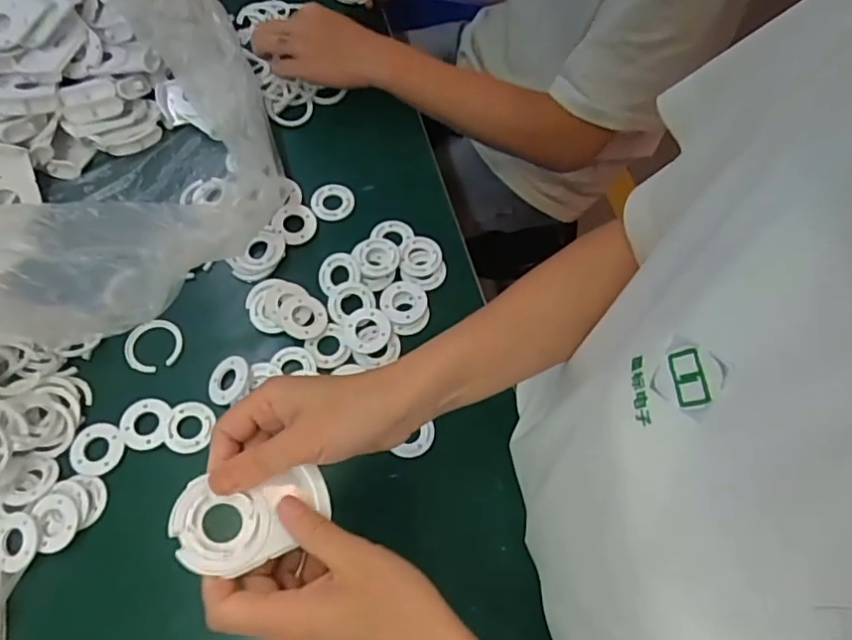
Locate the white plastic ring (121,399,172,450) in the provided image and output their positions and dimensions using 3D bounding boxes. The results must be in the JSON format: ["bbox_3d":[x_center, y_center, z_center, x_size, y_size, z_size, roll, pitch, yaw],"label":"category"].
[{"bbox_3d":[-0.247,0.091,0.508,0.041,0.005,0.044,1,66,-1],"label":"white plastic ring"}]

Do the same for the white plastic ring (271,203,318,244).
[{"bbox_3d":[-0.135,-0.099,0.596,0.043,0.005,0.044,5,72,-15],"label":"white plastic ring"}]

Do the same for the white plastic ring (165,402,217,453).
[{"bbox_3d":[-0.209,0.095,0.514,0.038,0.005,0.044,4,66,0],"label":"white plastic ring"}]

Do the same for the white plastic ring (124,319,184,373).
[{"bbox_3d":[-0.256,0.024,0.543,0.050,0.012,0.047,-6,66,-4],"label":"white plastic ring"}]

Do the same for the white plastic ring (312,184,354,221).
[{"bbox_3d":[-0.100,-0.127,0.622,0.045,0.004,0.044,1,66,-1],"label":"white plastic ring"}]

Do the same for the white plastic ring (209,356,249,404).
[{"bbox_3d":[-0.179,0.055,0.523,0.041,0.005,0.043,-10,62,20],"label":"white plastic ring"}]

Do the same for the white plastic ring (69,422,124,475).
[{"bbox_3d":[-0.284,0.110,0.502,0.045,0.004,0.044,1,66,-1],"label":"white plastic ring"}]

